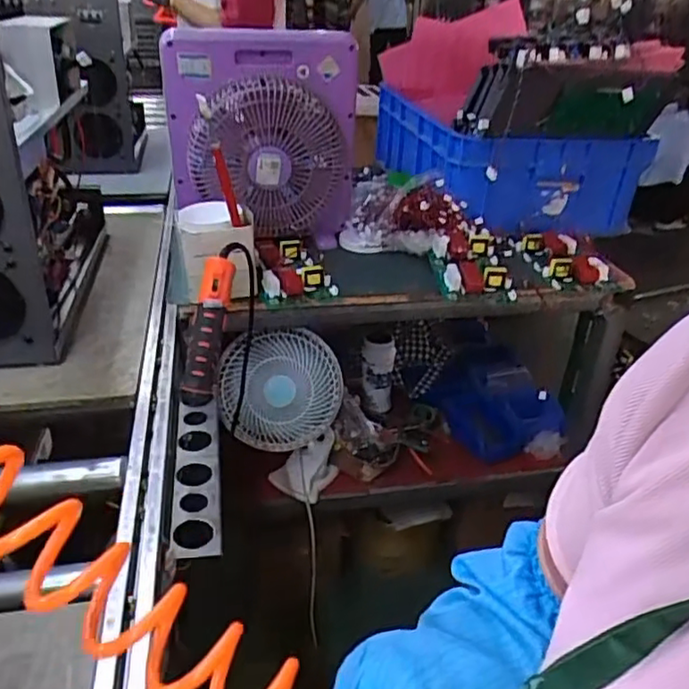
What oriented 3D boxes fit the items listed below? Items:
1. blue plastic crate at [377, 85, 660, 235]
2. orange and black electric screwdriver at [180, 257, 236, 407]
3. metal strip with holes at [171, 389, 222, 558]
[{"bbox_3d":[0.307,-0.409,1.376,0.426,0.184,0.598,-8,32,-17],"label":"blue plastic crate"},{"bbox_3d":[-0.179,-0.018,0.830,0.042,0.195,0.048,15,7,19],"label":"orange and black electric screwdriver"},{"bbox_3d":[-0.169,0.137,0.723,0.050,0.029,0.261,-3,30,-11],"label":"metal strip with holes"}]

